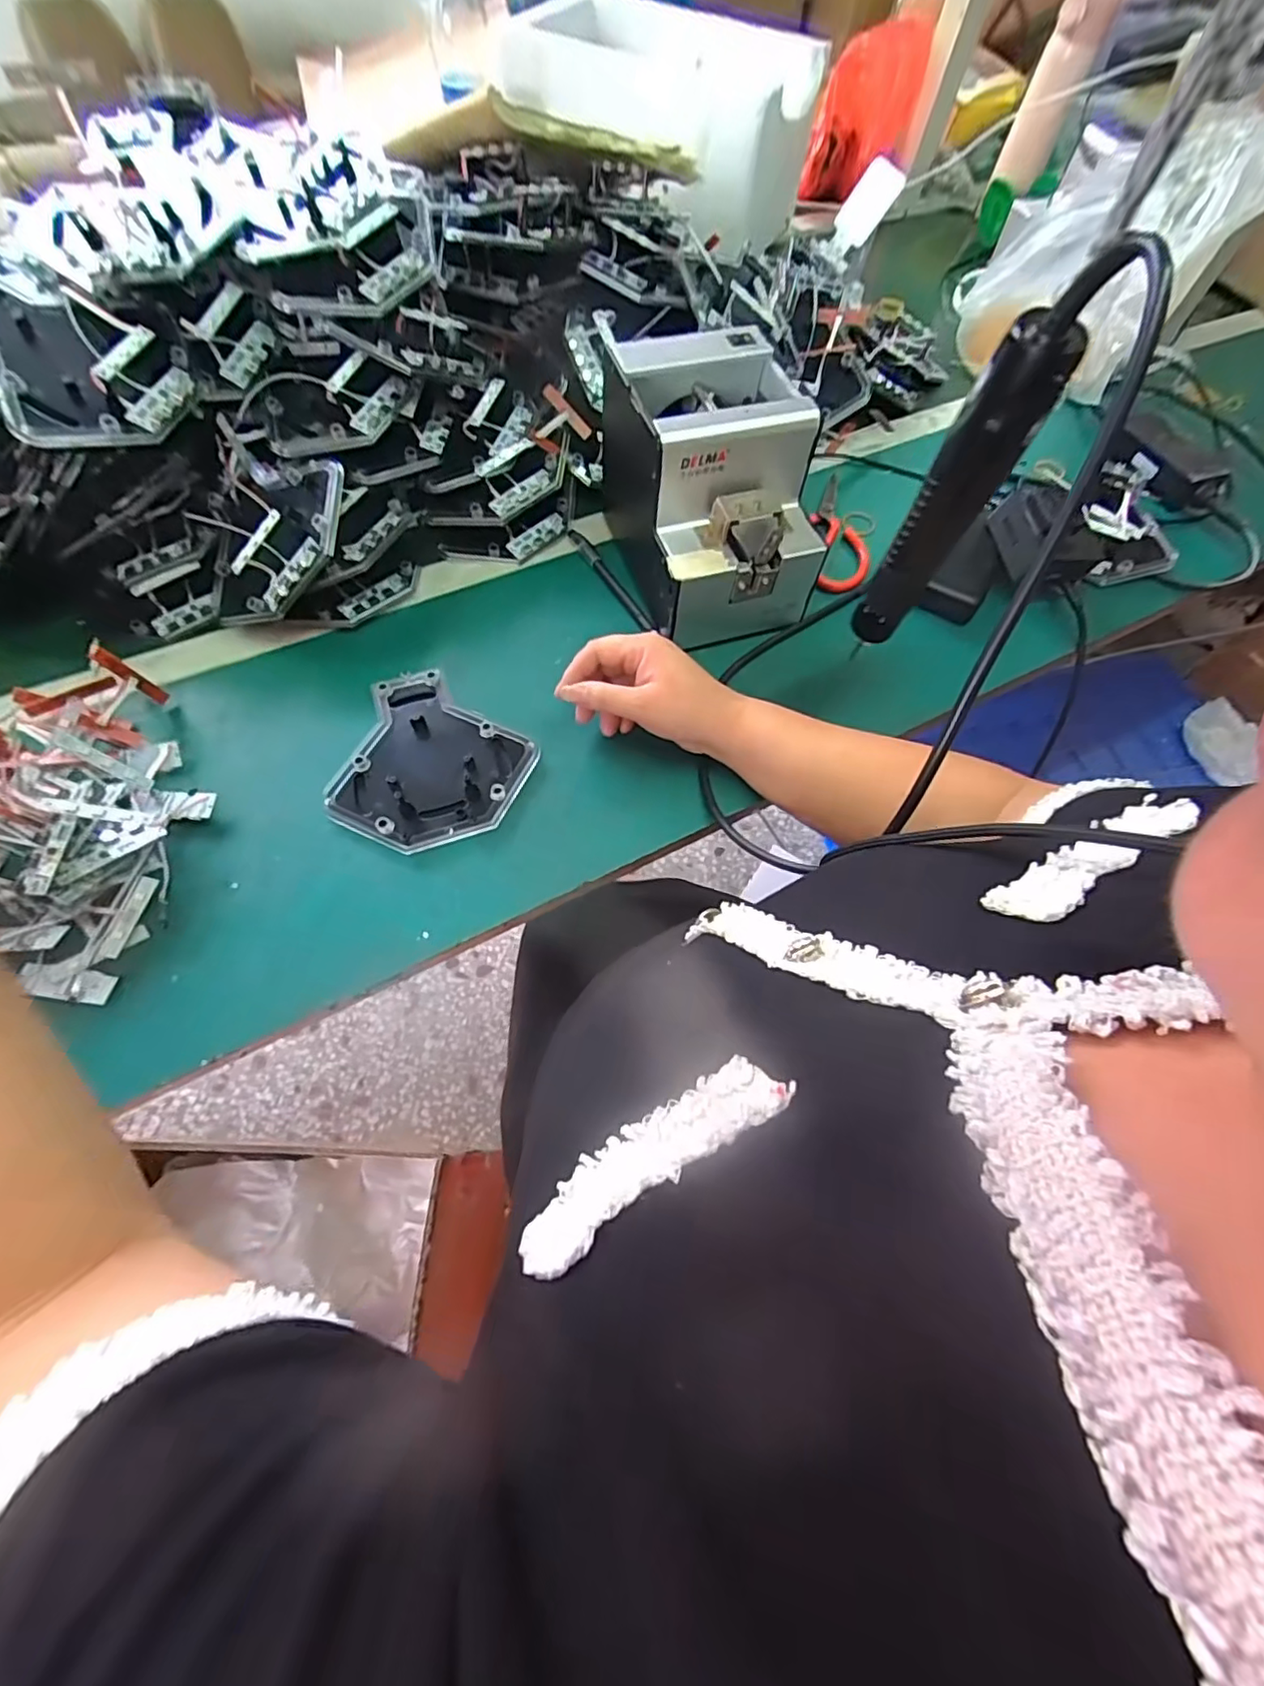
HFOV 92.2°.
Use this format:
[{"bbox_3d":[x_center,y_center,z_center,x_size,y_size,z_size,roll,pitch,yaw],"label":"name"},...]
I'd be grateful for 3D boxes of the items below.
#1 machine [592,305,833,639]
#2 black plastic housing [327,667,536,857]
[{"bbox_3d":[0.059,-0.291,0.497,0.130,0.145,0.207,-15,65,-11],"label":"machine"},{"bbox_3d":[-0.148,-0.057,0.449,0.132,0.016,0.132,23,63,8],"label":"black plastic housing"}]

